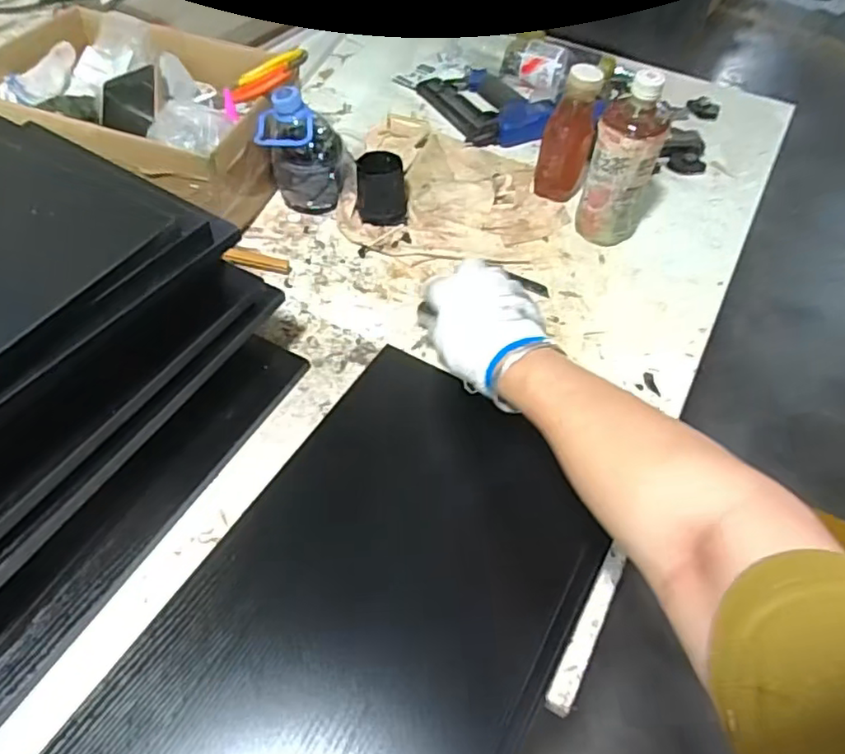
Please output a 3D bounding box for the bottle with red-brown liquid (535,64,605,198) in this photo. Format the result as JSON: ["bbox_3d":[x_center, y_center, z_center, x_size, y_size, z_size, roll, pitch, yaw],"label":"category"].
[{"bbox_3d":[0.179,-0.297,0.760,0.057,0.152,0.048,13,53,4],"label":"bottle with red-brown liquid"}]

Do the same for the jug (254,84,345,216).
[{"bbox_3d":[-0.142,-0.264,0.733,0.098,0.136,0.072,-3,53,-8],"label":"jug"}]

